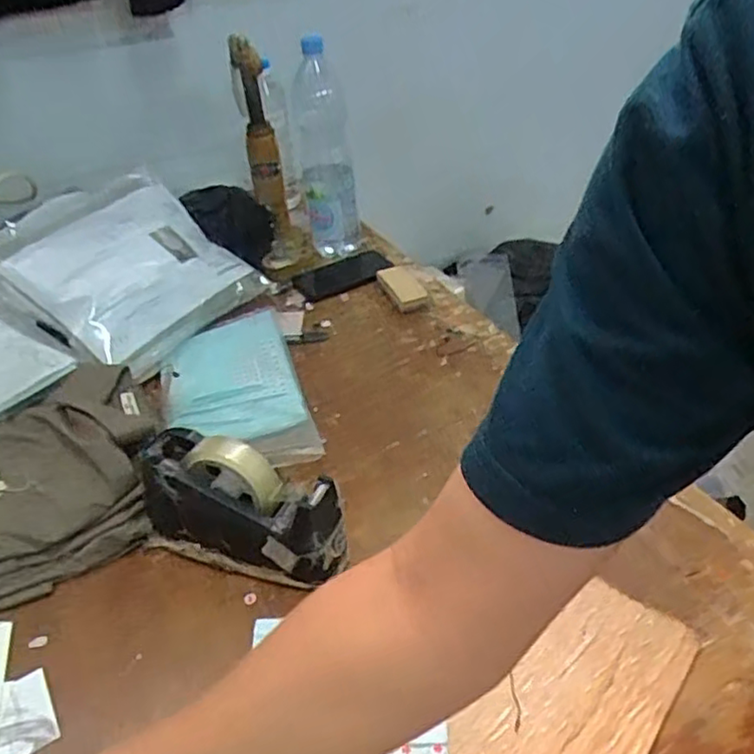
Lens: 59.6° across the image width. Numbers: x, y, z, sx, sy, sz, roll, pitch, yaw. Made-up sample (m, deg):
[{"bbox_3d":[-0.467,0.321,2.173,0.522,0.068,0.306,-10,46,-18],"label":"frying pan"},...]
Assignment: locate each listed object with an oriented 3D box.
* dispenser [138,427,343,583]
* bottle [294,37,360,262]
[{"bbox_3d":[-0.132,0.127,0.631,0.208,0.111,0.070,13,40,19],"label":"dispenser"},{"bbox_3d":[-0.083,-0.360,1.083,0.088,0.355,0.113,-2,37,0],"label":"bottle"}]

